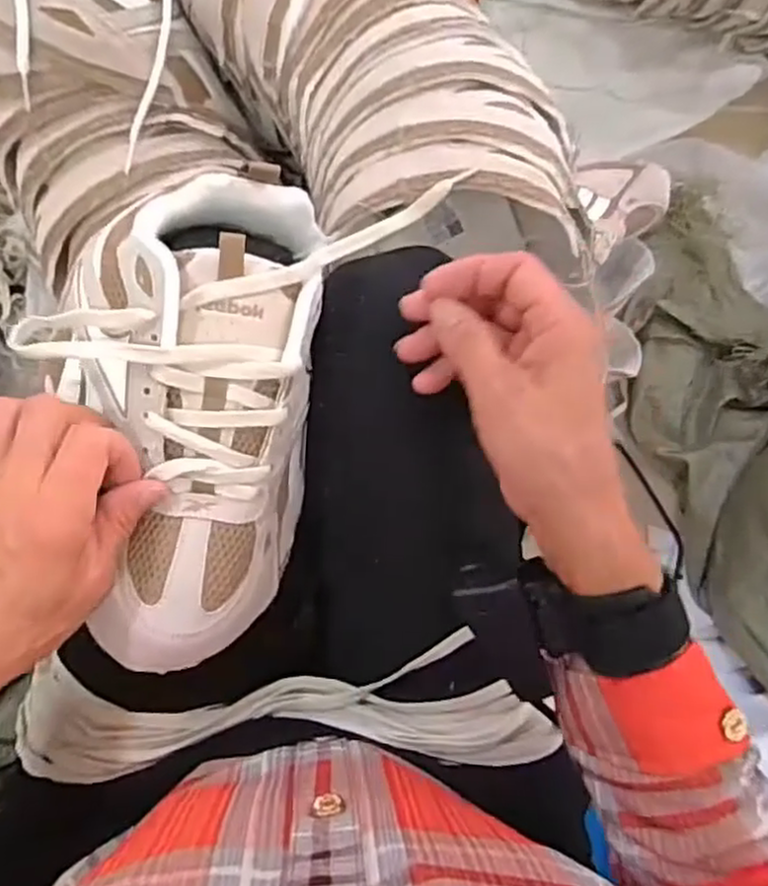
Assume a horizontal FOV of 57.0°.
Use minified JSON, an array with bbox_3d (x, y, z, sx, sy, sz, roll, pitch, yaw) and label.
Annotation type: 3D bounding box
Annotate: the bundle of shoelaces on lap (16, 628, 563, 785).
[{"bbox_3d":[-0.053,0.142,0.382,0.281,0.038,0.065,-1,88,-7],"label":"bundle of shoelaces on lap"}]

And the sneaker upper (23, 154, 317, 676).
[{"bbox_3d":[-0.102,-0.013,0.348,0.127,0.074,0.238,3,90,-7],"label":"sneaker upper"}]

